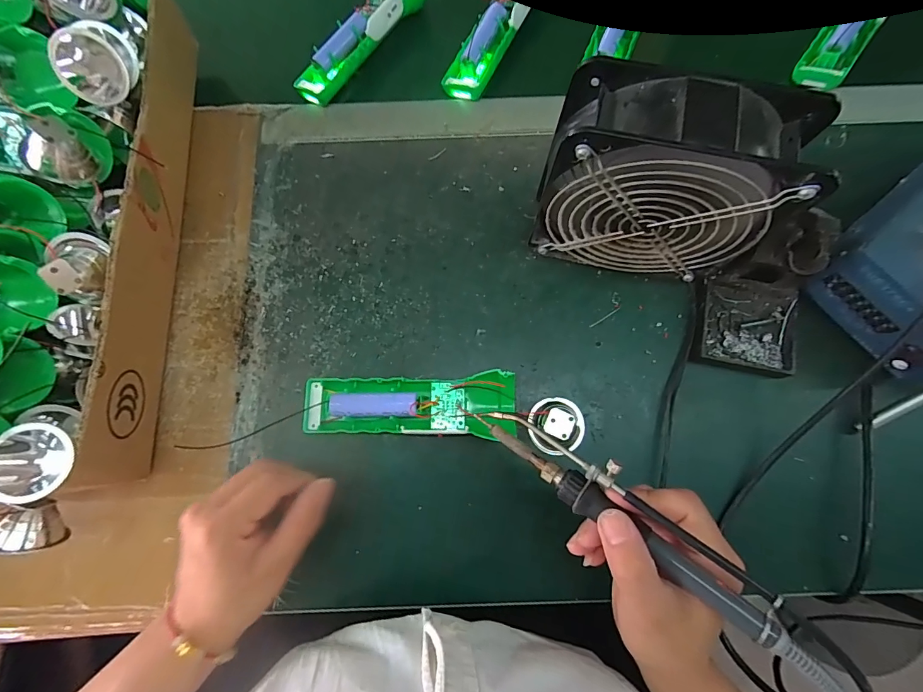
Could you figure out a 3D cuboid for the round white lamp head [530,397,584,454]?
[{"bbox_3d":[0.076,0.061,0.316,0.043,0.025,0.043,0,77,0],"label":"round white lamp head"}]

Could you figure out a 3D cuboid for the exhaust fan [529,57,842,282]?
[{"bbox_3d":[0.129,-0.099,0.283,0.157,0.152,0.059,11,77,3],"label":"exhaust fan"}]

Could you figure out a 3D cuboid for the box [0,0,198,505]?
[{"bbox_3d":[-0.333,-0.099,0.306,0.214,0.138,0.399,1,77,1],"label":"box"}]

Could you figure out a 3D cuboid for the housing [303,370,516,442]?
[{"bbox_3d":[-0.040,0.047,0.318,0.160,0.027,0.047,-1,77,0],"label":"housing"}]

